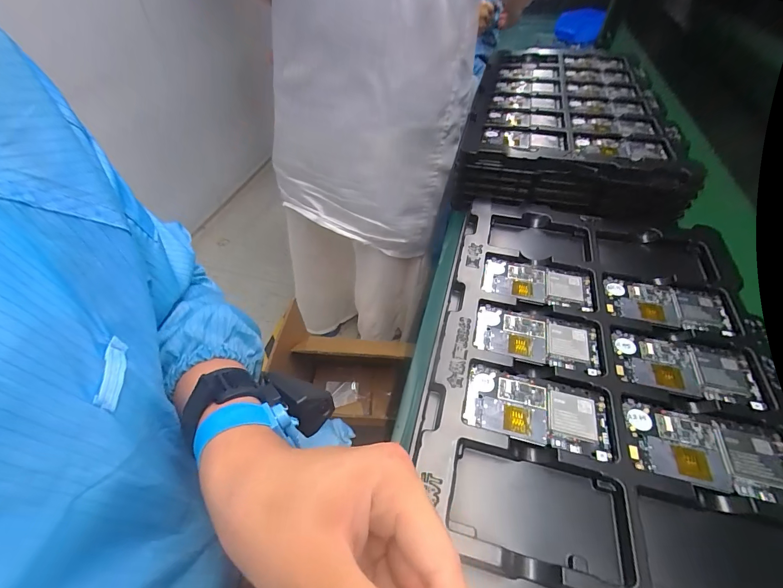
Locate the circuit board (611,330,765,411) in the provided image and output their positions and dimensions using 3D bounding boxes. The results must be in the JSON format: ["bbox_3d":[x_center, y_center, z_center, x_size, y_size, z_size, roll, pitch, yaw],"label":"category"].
[{"bbox_3d":[0.295,0.075,0.362,0.123,0.007,0.063,12,47,12],"label":"circuit board"}]

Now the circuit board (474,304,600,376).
[{"bbox_3d":[0.158,0.047,0.387,0.127,0.005,0.065,12,47,12],"label":"circuit board"}]

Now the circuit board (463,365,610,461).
[{"bbox_3d":[0.134,0.108,0.333,0.126,0.008,0.065,12,47,12],"label":"circuit board"}]

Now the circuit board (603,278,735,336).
[{"bbox_3d":[0.318,0.013,0.413,0.126,0.005,0.065,10,47,10],"label":"circuit board"}]

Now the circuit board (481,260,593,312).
[{"bbox_3d":[0.180,-0.015,0.440,0.128,0.005,0.065,10,47,10],"label":"circuit board"}]

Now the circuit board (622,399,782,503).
[{"bbox_3d":[0.271,0.135,0.305,0.123,0.006,0.064,13,47,13],"label":"circuit board"}]

